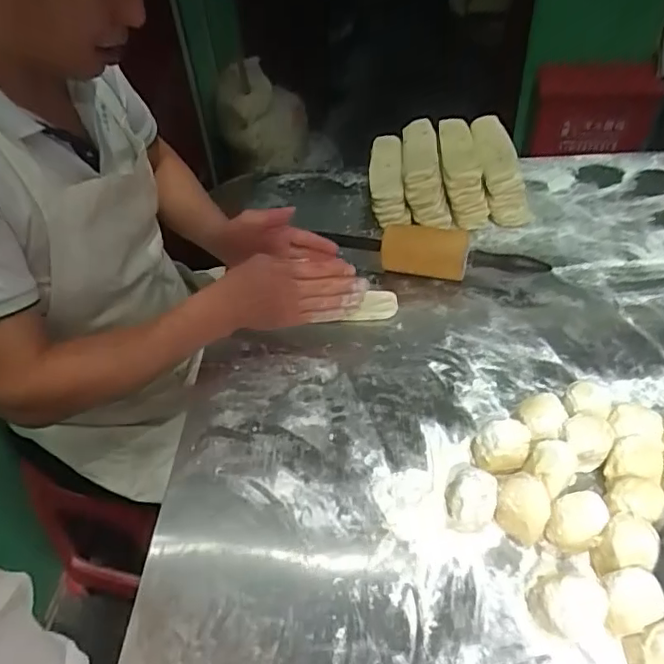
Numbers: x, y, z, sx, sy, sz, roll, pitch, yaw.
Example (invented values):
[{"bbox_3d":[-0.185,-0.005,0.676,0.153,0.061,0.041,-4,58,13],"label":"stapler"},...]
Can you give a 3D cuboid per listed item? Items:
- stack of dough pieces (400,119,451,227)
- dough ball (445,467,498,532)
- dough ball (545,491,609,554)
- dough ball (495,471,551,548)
[{"bbox_3d":[0.150,-0.263,0.932,0.071,0.097,0.174,-1,46,4],"label":"stack of dough pieces"},{"bbox_3d":[0.134,0.164,0.554,0.046,0.050,0.048,-3,45,3],"label":"dough ball"},{"bbox_3d":[0.225,0.181,0.532,0.043,0.047,0.059,31,56,31],"label":"dough ball"},{"bbox_3d":[0.180,0.168,0.544,0.045,0.053,0.049,-3,45,3],"label":"dough ball"}]

